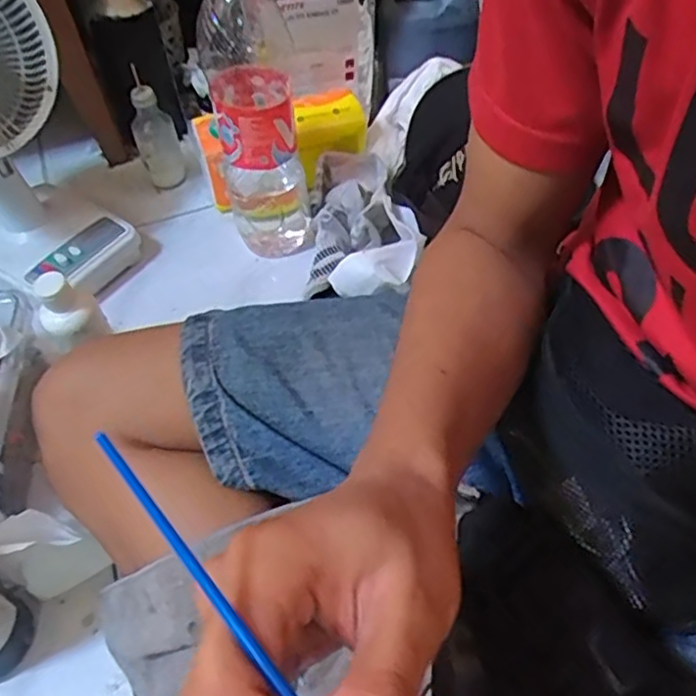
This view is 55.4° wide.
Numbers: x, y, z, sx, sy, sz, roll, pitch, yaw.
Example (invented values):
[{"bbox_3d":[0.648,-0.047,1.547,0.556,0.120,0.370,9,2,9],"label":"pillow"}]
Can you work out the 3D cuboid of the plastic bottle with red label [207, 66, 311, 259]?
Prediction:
[{"bbox_3d":[-0.092,-0.199,0.731,0.086,0.199,0.094,-13,51,-8],"label":"plastic bottle with red label"}]

